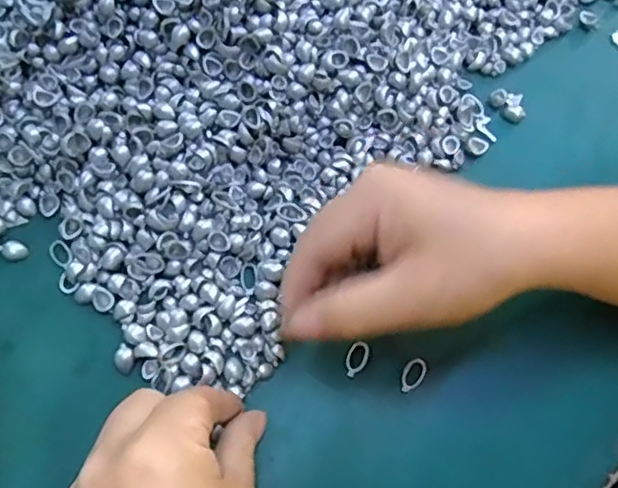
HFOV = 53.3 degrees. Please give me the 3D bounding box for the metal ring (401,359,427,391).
[{"bbox_3d":[0.051,0.064,0.300,0.010,0.004,0.018,34,69,11],"label":"metal ring"}]

